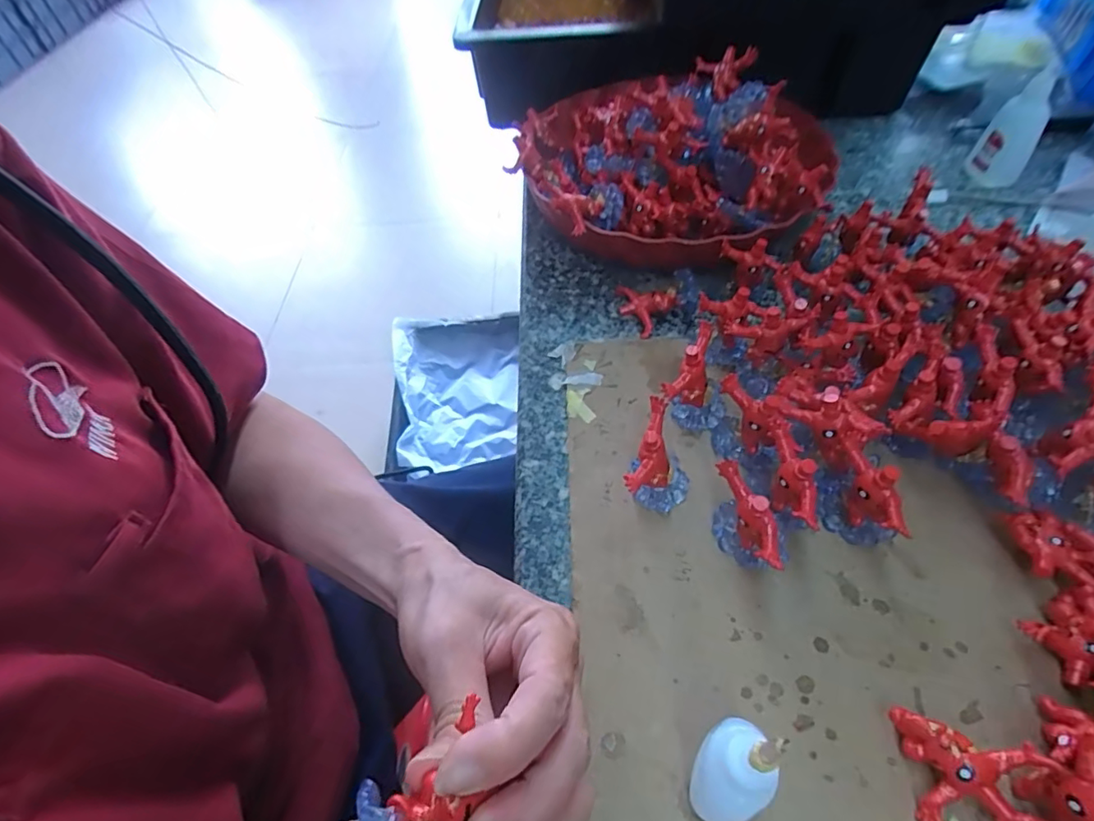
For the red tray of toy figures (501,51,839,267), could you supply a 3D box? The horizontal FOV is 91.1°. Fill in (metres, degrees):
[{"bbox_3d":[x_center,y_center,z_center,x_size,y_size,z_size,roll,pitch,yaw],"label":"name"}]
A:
[{"bbox_3d":[0.088,-0.184,0.410,0.232,0.098,0.174,13,55,15],"label":"red tray of toy figures"}]

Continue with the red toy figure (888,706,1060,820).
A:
[{"bbox_3d":[0.160,0.135,0.202,0.040,0.024,0.038,-1,53,5],"label":"red toy figure"}]

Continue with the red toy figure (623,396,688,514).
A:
[{"bbox_3d":[0.060,0.028,0.277,0.028,0.053,0.045,17,56,17],"label":"red toy figure"}]

